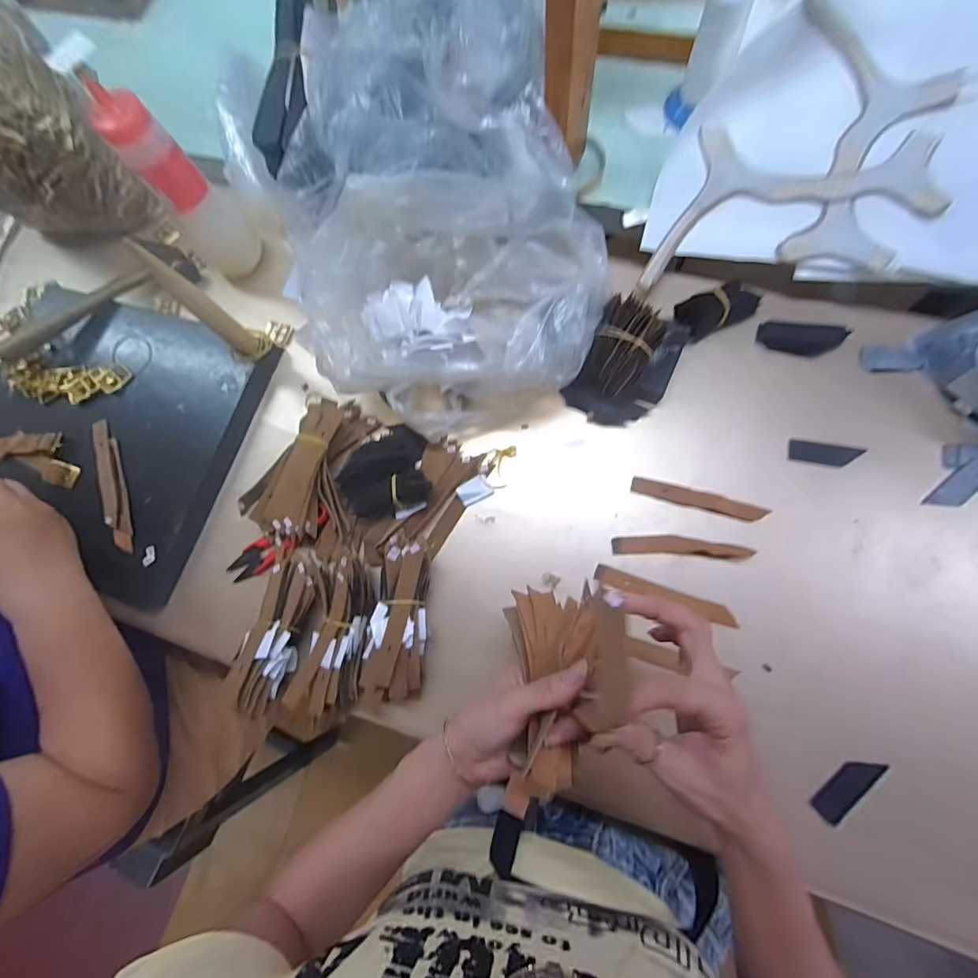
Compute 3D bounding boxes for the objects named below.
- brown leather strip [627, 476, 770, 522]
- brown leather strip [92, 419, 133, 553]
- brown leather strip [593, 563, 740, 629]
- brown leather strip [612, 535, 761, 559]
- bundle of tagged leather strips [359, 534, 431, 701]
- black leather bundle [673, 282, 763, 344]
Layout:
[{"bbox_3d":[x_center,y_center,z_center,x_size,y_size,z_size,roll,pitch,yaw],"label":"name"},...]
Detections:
[{"bbox_3d":[0.198,0.010,0.431,0.121,0.006,0.016,14,79,9],"label":"brown leather strip"},{"bbox_3d":[-0.389,-0.005,0.470,0.024,0.008,0.147,-23,76,0],"label":"brown leather strip"},{"bbox_3d":[0.161,0.096,0.414,0.127,0.006,0.015,19,80,10],"label":"brown leather strip"},{"bbox_3d":[0.179,0.053,0.420,0.122,0.010,0.018,1,78,6],"label":"brown leather strip"},{"bbox_3d":[-0.082,0.117,0.414,0.052,0.041,0.145,2,76,7],"label":"bundle of tagged leather strips"},{"bbox_3d":[0.231,-0.185,0.460,0.082,0.032,0.040,-27,76,0],"label":"black leather bundle"}]

